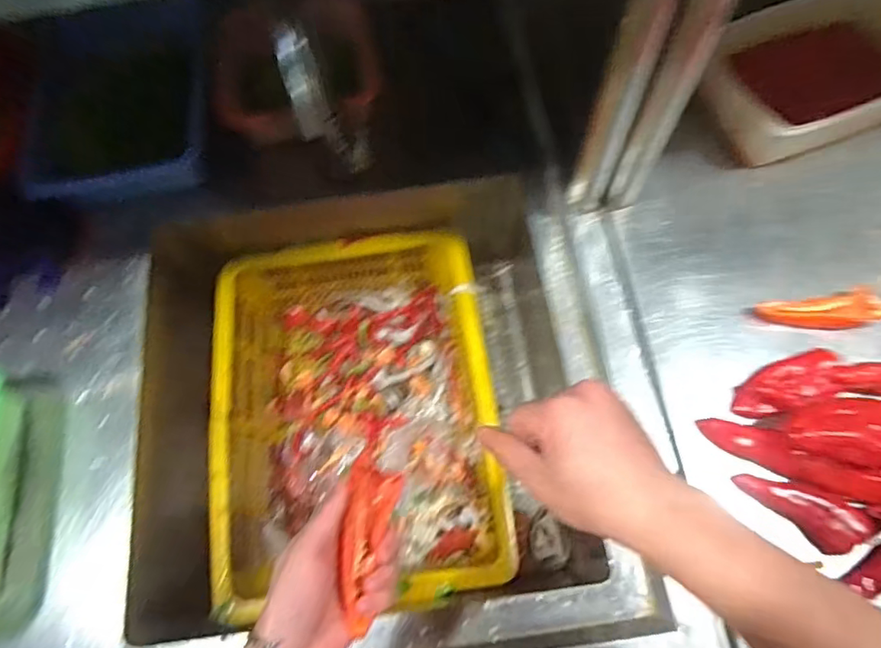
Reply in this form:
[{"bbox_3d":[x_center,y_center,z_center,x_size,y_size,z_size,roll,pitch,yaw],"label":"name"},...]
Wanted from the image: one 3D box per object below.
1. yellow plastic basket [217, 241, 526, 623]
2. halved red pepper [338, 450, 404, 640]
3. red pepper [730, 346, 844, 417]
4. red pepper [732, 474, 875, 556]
[{"bbox_3d":[-0.115,0.122,0.774,0.372,0.141,0.464,-4,68,1],"label":"yellow plastic basket"},{"bbox_3d":[-0.053,0.161,0.398,0.034,0.025,0.115,4,64,5],"label":"halved red pepper"},{"bbox_3d":[0.366,0.061,0.569,0.118,0.024,0.049,-16,68,-3],"label":"red pepper"},{"bbox_3d":[0.351,0.184,0.524,0.124,0.024,0.054,17,70,9],"label":"red pepper"}]

